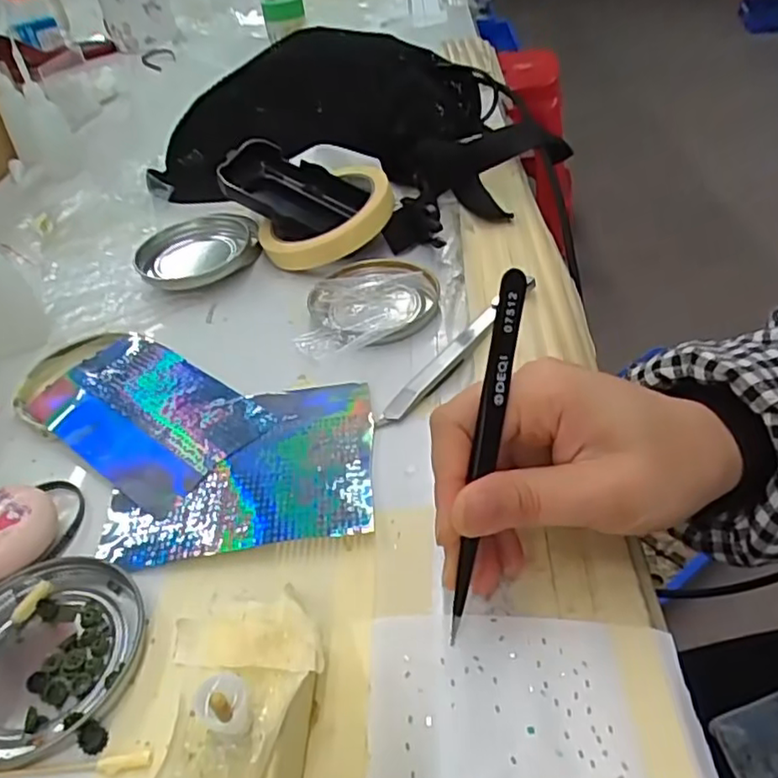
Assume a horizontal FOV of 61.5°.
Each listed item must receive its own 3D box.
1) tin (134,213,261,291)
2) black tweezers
[{"bbox_3d":[-0.133,-0.095,0.459,0.084,0.024,0.065,-16,40,-9],"label":"tin"},{"bbox_3d":[0.034,0.025,0.234,0.008,0.132,0.008,10,7,17],"label":"black tweezers"}]

